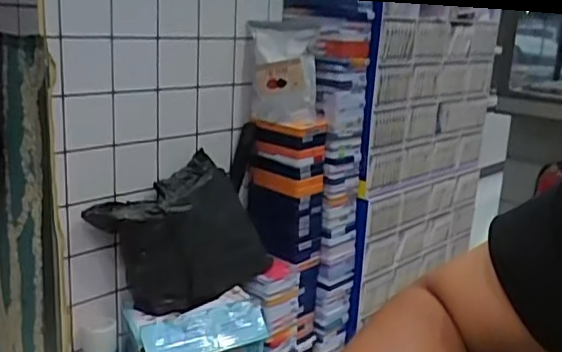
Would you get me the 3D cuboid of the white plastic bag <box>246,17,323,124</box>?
[{"bbox_3d":[0.004,-0.228,1.361,0.159,0.209,0.066,14,18,35],"label":"white plastic bag"}]

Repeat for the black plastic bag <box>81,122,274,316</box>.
[{"bbox_3d":[-0.171,0.107,1.293,0.148,0.278,0.434,14,18,36],"label":"black plastic bag"}]

